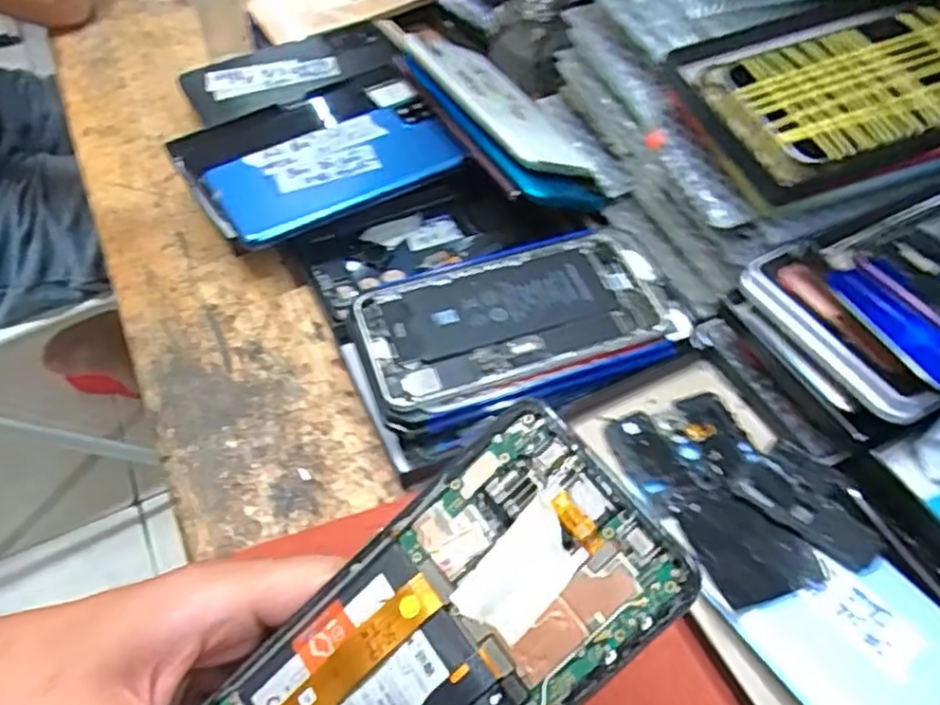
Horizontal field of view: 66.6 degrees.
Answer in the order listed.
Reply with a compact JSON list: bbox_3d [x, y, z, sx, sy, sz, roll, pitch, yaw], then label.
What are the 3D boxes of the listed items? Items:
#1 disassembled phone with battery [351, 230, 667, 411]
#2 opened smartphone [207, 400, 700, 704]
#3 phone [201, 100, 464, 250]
[{"bbox_3d":[0.022,-0.019,0.387,0.159,0.004,0.079,-16,57,-11],"label":"disassembled phone with battery"},{"bbox_3d":[-0.015,0.091,0.208,0.155,0.005,0.073,-44,66,3],"label":"opened smartphone"},{"bbox_3d":[-0.085,-0.116,0.454,0.151,0.010,0.069,-25,67,-20],"label":"phone"}]

